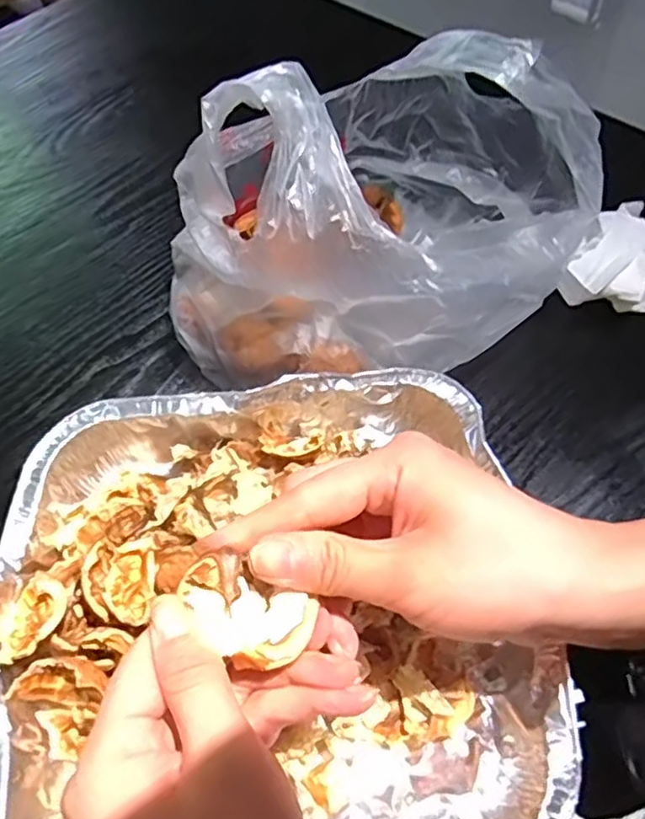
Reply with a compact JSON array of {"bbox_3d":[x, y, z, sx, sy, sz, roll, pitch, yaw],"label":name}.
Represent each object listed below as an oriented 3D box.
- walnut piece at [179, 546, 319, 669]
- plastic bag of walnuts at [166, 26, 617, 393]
[{"bbox_3d":[-0.027,0.069,0.219,0.045,0.018,0.029,19,61,15],"label":"walnut piece"},{"bbox_3d":[0.039,-0.100,0.335,0.157,0.147,0.209,32,65,22],"label":"plastic bag of walnuts"}]

